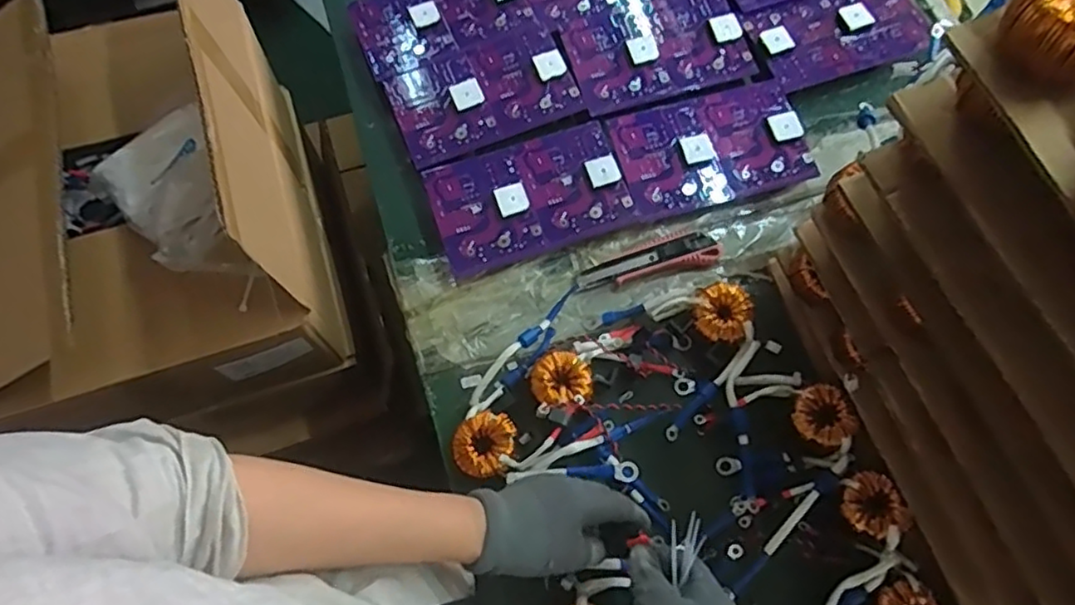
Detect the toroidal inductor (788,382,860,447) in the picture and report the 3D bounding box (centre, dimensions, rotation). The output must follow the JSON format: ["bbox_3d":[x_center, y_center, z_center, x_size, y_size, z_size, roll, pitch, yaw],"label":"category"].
[{"bbox_3d":[0.261,0.105,0.585,0.052,0.017,0.053,0,71,1],"label":"toroidal inductor"}]

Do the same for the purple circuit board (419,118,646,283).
[{"bbox_3d":[-0.009,-0.115,0.666,0.198,0.011,0.130,-18,71,-5],"label":"purple circuit board"}]

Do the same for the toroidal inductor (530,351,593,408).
[{"bbox_3d":[0.023,0.075,0.607,0.055,0.034,0.051,0,71,1],"label":"toroidal inductor"}]

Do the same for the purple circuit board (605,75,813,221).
[{"bbox_3d":[0.184,-0.168,0.682,0.196,0.012,0.125,-15,71,-4],"label":"purple circuit board"}]

